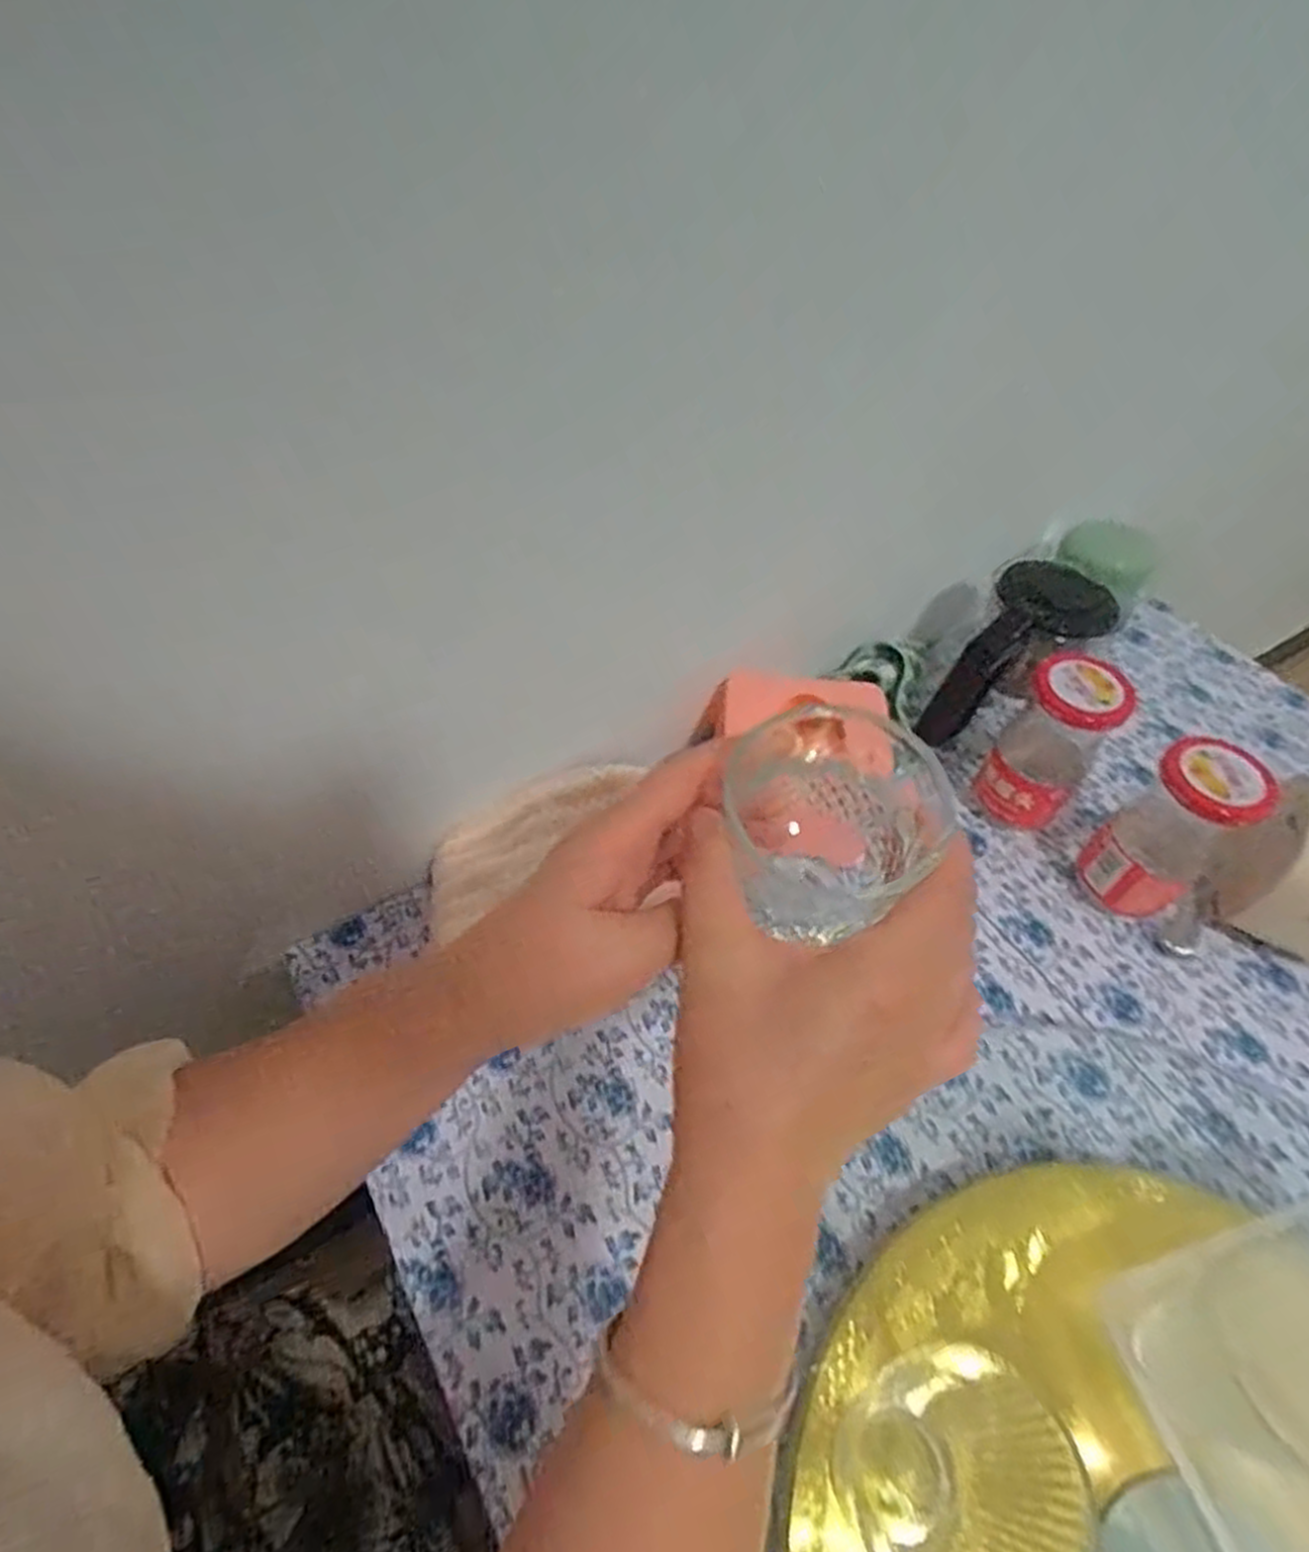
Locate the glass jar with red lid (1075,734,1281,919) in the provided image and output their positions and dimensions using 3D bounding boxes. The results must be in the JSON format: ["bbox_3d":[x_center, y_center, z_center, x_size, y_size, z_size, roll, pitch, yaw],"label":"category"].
[{"bbox_3d":[0.312,0.038,0.479,0.064,0.126,0.059,-27,58,-21],"label":"glass jar with red lid"}]

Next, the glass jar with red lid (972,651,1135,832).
[{"bbox_3d":[0.258,-0.014,0.516,0.058,0.124,0.054,1,52,-2],"label":"glass jar with red lid"}]

